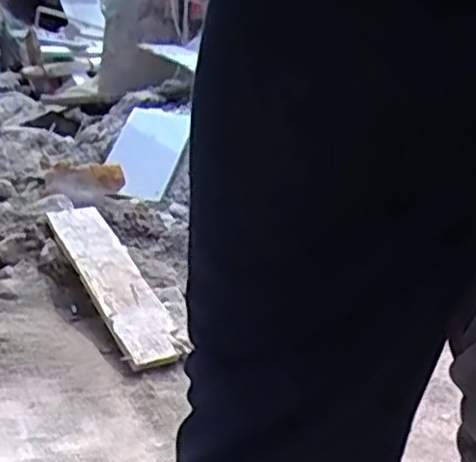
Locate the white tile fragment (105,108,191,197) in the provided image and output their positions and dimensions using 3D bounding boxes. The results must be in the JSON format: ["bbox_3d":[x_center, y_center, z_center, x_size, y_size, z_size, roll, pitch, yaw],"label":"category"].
[{"bbox_3d":[-0.137,-0.131,1.157,0.096,0.016,0.196,24,49,-8],"label":"white tile fragment"}]

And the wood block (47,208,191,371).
[{"bbox_3d":[-0.151,0.056,0.904,0.078,0.017,0.293,-9,39,-29],"label":"wood block"}]

